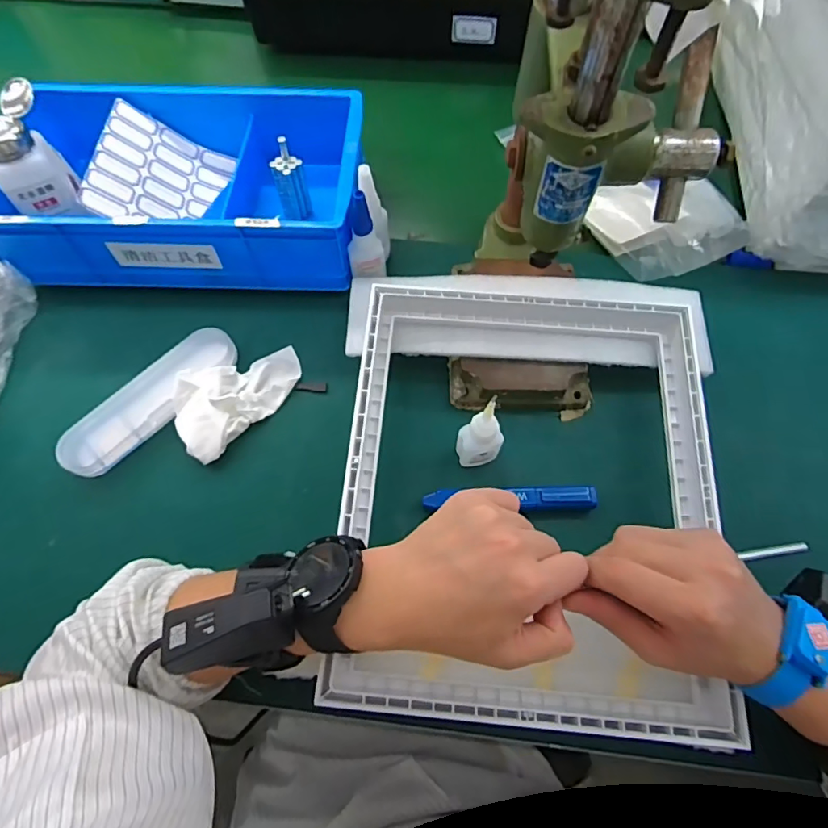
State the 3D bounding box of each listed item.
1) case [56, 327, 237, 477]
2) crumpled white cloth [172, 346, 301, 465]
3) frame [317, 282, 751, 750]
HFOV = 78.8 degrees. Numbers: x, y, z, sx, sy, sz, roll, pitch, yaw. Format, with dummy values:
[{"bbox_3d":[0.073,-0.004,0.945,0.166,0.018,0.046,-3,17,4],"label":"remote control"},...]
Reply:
[{"bbox_3d":[-0.243,-0.014,0.465,0.055,0.026,0.175,40,74,15],"label":"case"},{"bbox_3d":[-0.164,-0.022,0.462,0.068,0.035,0.126,40,74,15],"label":"crumpled white cloth"},{"bbox_3d":[0.087,0.044,0.389,0.273,0.035,0.348,4,68,2],"label":"frame"}]

